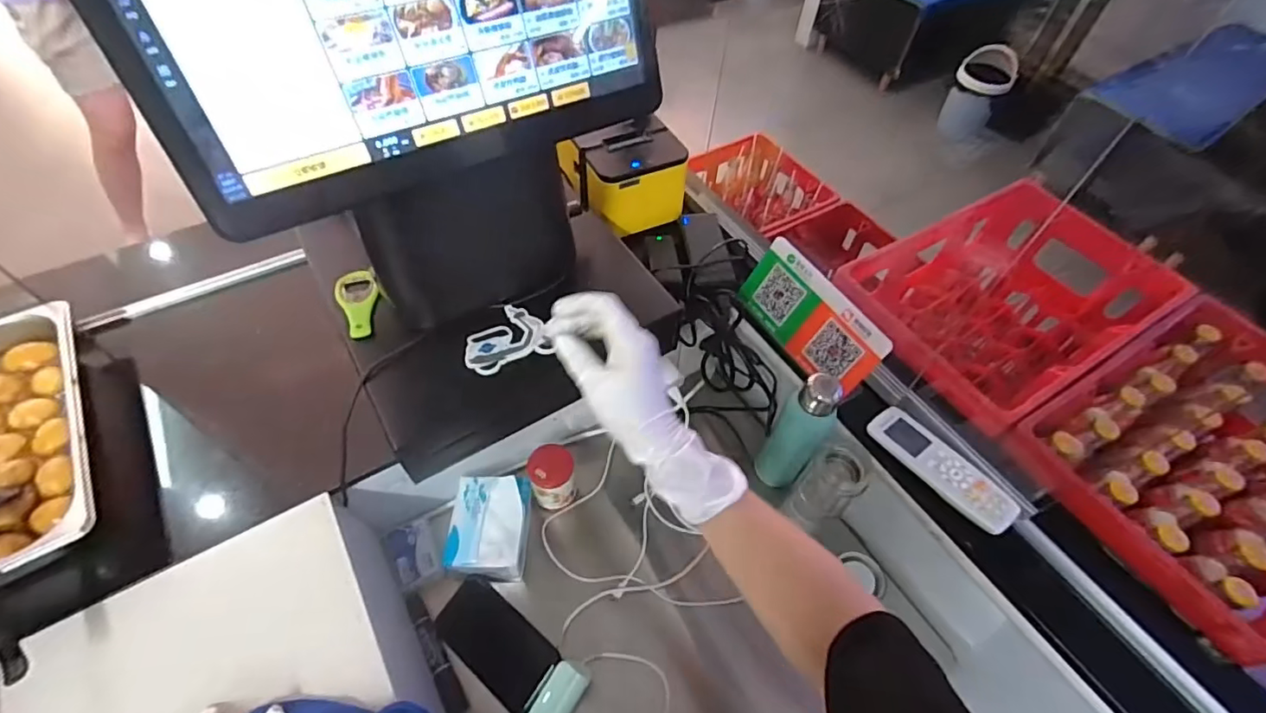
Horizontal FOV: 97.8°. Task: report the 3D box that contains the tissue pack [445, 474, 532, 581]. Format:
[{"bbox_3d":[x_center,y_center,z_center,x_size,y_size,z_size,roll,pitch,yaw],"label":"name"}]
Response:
[{"bbox_3d":[-0.174,0.211,0.676,0.086,0.070,0.115,3,55,-1],"label":"tissue pack"}]

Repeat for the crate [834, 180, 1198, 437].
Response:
[{"bbox_3d":[0.507,-0.052,0.808,0.413,0.186,0.291,-27,60,-20],"label":"crate"}]

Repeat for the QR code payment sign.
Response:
[{"bbox_3d":[0.215,-0.050,0.681,0.007,0.096,0.199,-7,49,-41],"label":"QR code payment sign"}]

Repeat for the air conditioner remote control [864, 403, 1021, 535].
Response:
[{"bbox_3d":[0.335,0.119,0.602,0.057,0.020,0.161,-29,61,-21],"label":"air conditioner remote control"}]

